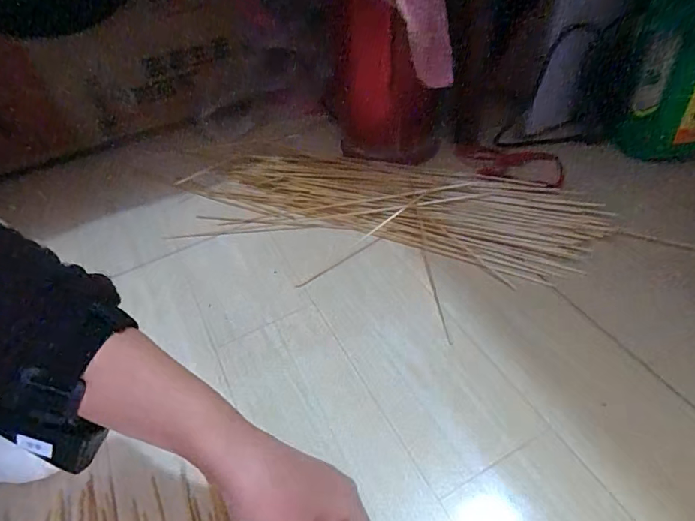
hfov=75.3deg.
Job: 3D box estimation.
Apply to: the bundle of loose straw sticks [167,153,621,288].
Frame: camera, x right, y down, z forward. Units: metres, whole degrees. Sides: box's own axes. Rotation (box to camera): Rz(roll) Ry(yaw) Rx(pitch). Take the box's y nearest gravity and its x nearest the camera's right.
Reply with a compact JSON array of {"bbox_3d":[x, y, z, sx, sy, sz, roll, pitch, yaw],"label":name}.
[{"bbox_3d":[0.046,-0.066,0.595,0.546,0.033,0.162,6,49,10],"label":"bundle of loose straw sticks"}]

